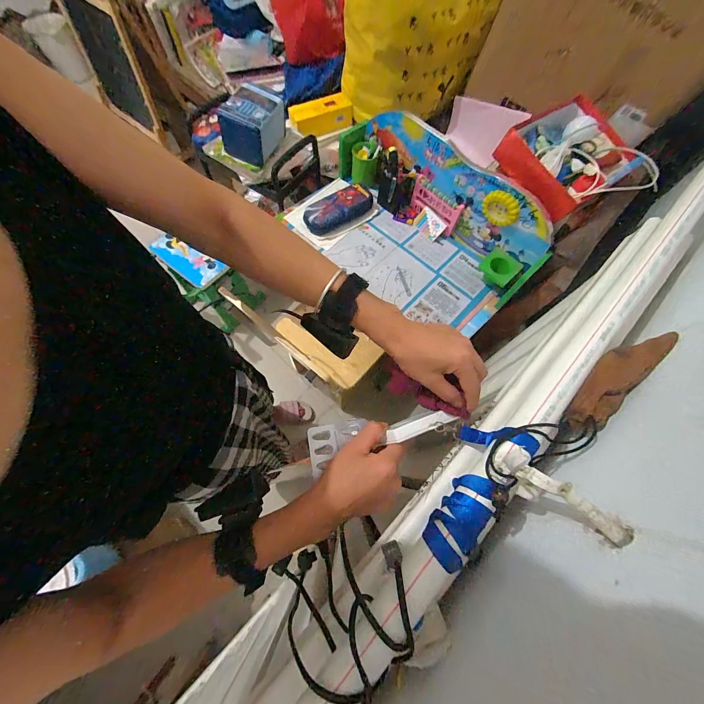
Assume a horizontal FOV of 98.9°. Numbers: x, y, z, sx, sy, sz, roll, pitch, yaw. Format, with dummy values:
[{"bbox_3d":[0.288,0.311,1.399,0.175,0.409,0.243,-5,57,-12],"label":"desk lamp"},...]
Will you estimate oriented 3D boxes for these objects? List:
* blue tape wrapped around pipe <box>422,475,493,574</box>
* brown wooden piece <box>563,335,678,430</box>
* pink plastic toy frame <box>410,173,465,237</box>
[{"bbox_3d":[0.088,0.135,0.244,0.033,0.026,0.072,39,71,14],"label":"blue tape wrapped around pipe"},{"bbox_3d":[0.259,0.023,0.294,0.150,0.016,0.042,-41,74,-17],"label":"brown wooden piece"},{"bbox_3d":[0.248,-0.438,0.915,0.161,0.105,0.025,40,71,14],"label":"pink plastic toy frame"}]

